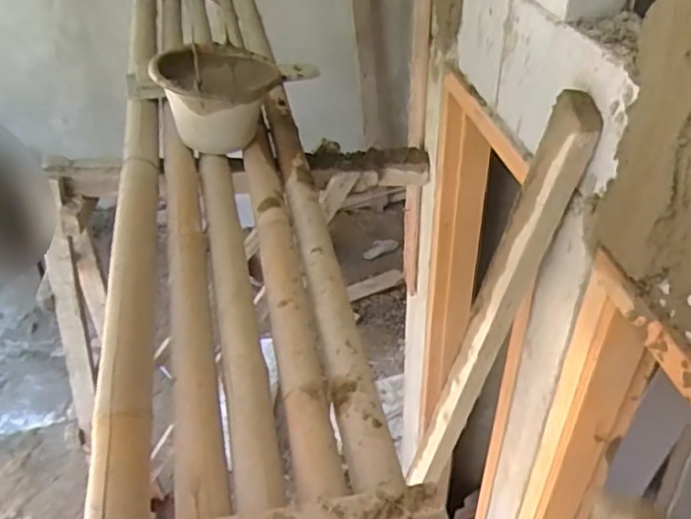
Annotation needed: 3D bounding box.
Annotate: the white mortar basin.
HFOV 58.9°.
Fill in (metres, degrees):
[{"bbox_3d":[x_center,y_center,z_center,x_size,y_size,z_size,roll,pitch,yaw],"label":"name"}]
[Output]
[{"bbox_3d":[-0.276,-0.348,1.369,0.246,0.187,0.256,-2,39,2],"label":"white mortar basin"}]

